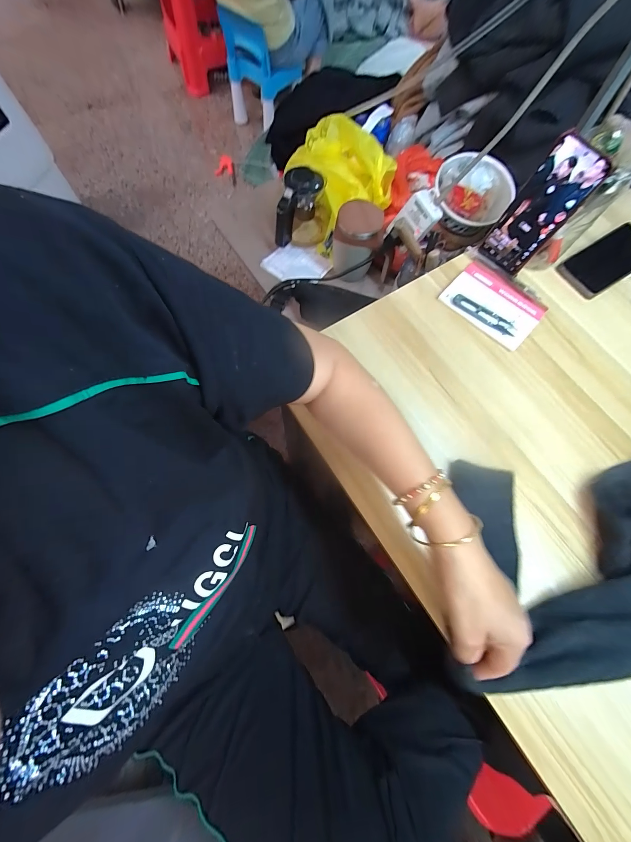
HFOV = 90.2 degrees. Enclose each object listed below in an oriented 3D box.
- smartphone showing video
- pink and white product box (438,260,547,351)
[{"bbox_3d":[0.309,-0.291,0.443,0.008,0.157,0.072,-33,75,-28],"label":"smartphone showing video"},{"bbox_3d":[0.273,-0.180,0.487,0.137,0.014,0.097,43,75,11],"label":"pink and white product box"}]

